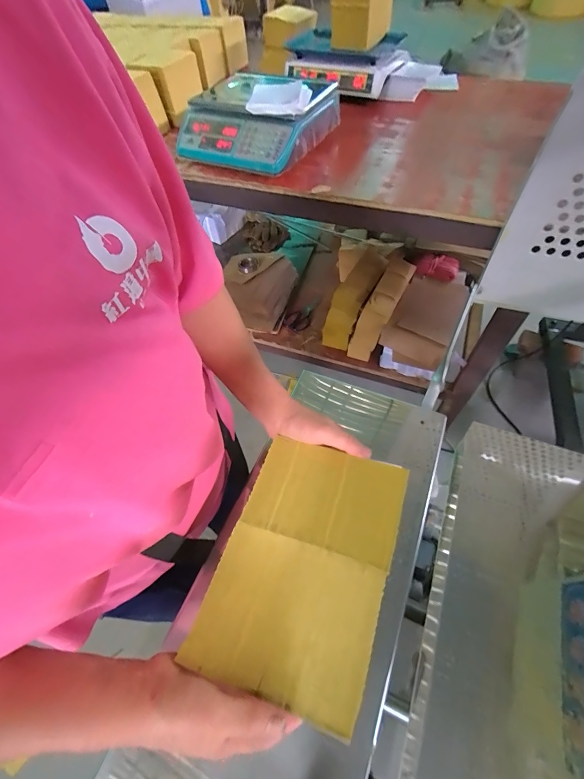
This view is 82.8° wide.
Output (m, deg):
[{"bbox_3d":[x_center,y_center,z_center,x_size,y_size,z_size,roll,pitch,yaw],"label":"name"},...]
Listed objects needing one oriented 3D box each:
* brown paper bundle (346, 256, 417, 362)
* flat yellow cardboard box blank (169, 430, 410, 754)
[{"bbox_3d":[0.290,-0.255,1.068,0.096,0.219,0.268,26,62,19],"label":"brown paper bundle"},{"bbox_3d":[0.014,0.168,0.335,0.157,0.007,0.229,17,60,14],"label":"flat yellow cardboard box blank"}]

